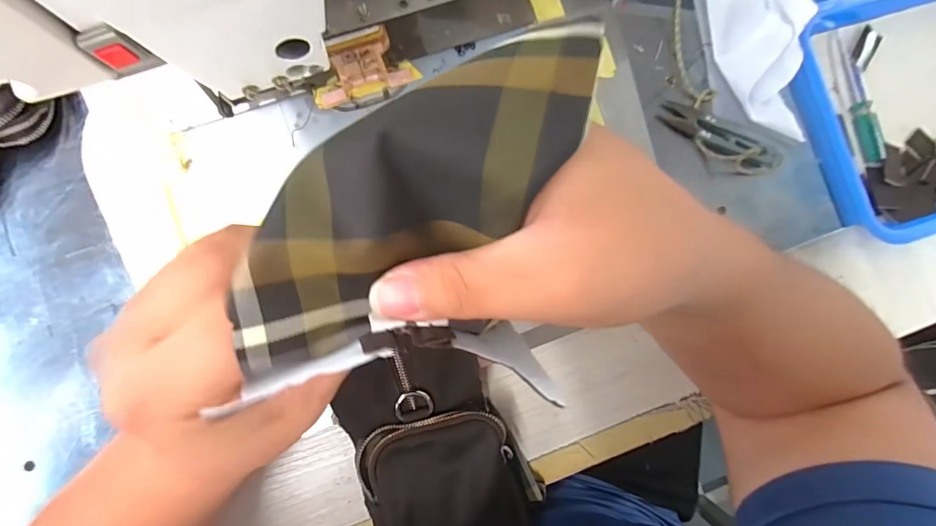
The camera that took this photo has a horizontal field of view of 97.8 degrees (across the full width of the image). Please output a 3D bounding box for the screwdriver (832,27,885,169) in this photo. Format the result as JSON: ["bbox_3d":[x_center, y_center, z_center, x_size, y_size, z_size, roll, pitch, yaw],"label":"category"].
[{"bbox_3d":[0.359,-0.153,0.372,0.016,0.015,0.129,-11,87,-5],"label":"screwdriver"}]

